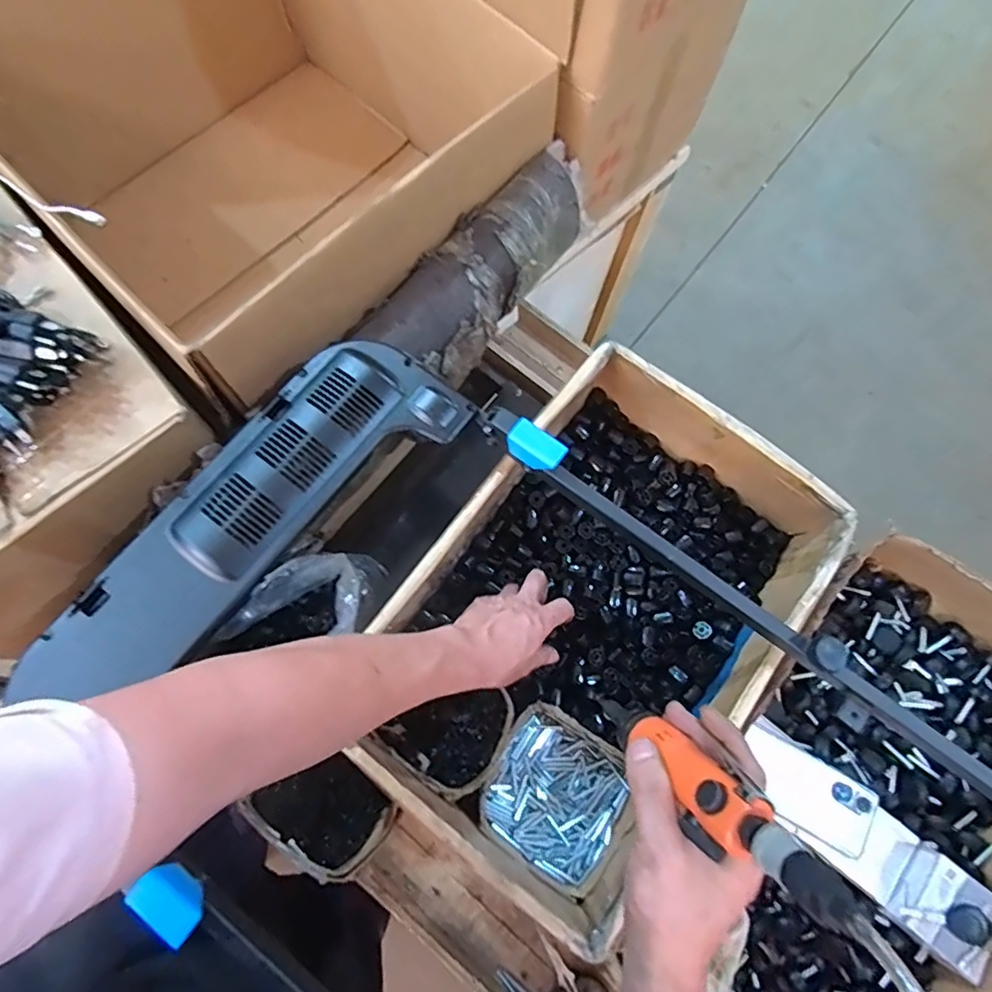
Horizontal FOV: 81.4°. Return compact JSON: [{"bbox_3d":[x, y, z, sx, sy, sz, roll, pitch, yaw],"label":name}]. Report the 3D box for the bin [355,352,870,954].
[{"bbox_3d":[0.105,0.131,0.649,0.339,0.149,0.512,37,75,9],"label":"bin"}]

